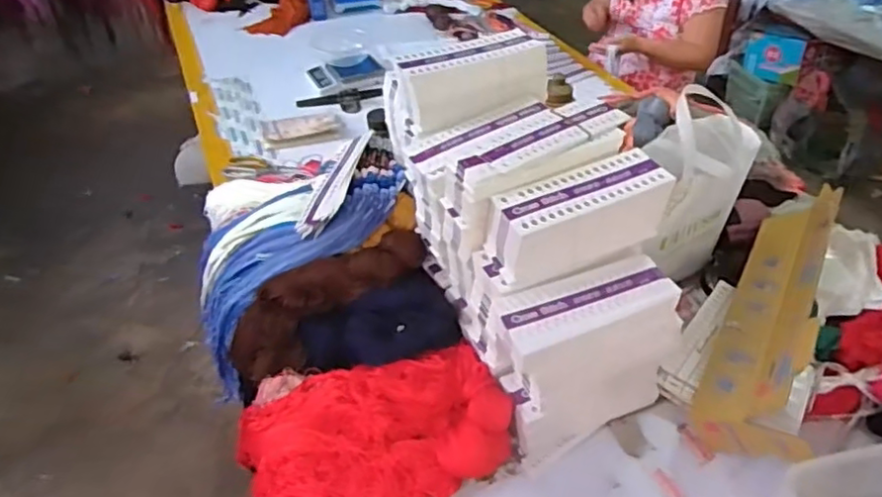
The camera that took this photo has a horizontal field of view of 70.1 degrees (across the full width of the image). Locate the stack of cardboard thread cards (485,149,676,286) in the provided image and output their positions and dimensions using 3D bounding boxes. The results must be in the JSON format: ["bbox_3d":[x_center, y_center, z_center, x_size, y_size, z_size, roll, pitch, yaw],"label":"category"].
[{"bbox_3d":[0.189,-0.042,0.877,0.247,0.108,0.082,-17,42,-17],"label":"stack of cardboard thread cards"}]

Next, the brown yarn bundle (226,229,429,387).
[{"bbox_3d":[-0.206,0.088,1.054,0.392,0.102,0.120,-33,44,4],"label":"brown yarn bundle"}]

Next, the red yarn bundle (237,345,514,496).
[{"bbox_3d":[-0.104,0.264,0.936,0.358,0.108,0.282,-26,46,-26],"label":"red yarn bundle"}]

